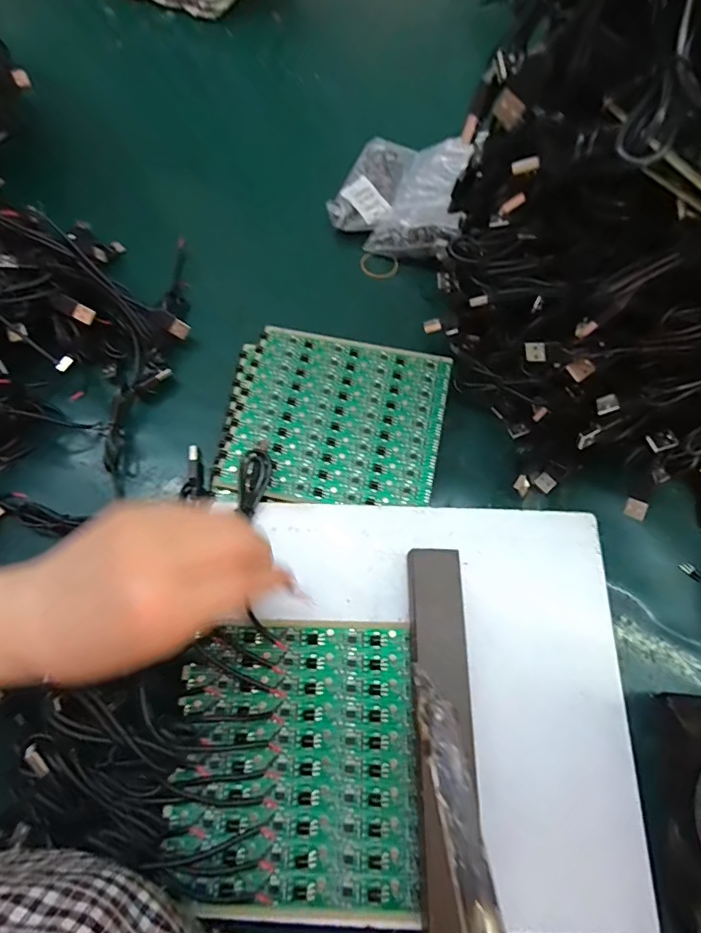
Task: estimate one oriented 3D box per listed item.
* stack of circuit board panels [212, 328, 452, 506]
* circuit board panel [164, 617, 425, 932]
[{"bbox_3d":[-0.012,-0.036,0.371,0.163,0.020,0.138,10,70,4],"label":"stack of circuit board panels"},{"bbox_3d":[-0.029,0.161,0.267,0.134,0.011,0.140,1,69,1],"label":"circuit board panel"}]

